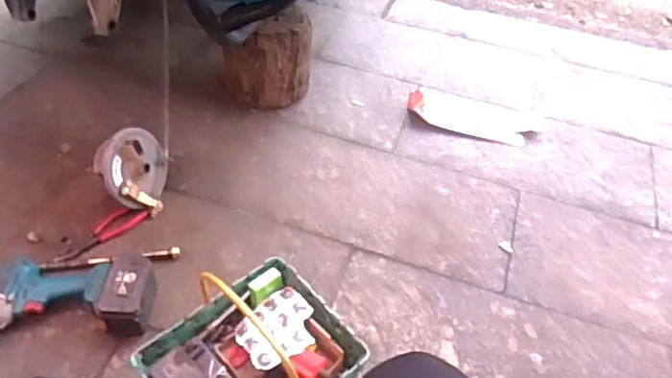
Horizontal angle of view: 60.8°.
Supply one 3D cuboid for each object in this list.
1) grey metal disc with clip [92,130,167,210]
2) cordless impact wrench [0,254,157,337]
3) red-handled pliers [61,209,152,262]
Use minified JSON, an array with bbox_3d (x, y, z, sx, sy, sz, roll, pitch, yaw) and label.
[{"bbox_3d":[-0.386,-0.040,1.117,0.041,0.154,0.148,4,1,31],"label":"grey metal disc with clip"},{"bbox_3d":[-0.440,0.183,0.948,0.258,0.075,0.173,2,45,-6],"label":"cordless impact wrench"},{"bbox_3d":[-0.439,0.080,1.079,0.050,0.014,0.173,34,53,22],"label":"red-handled pliers"}]

